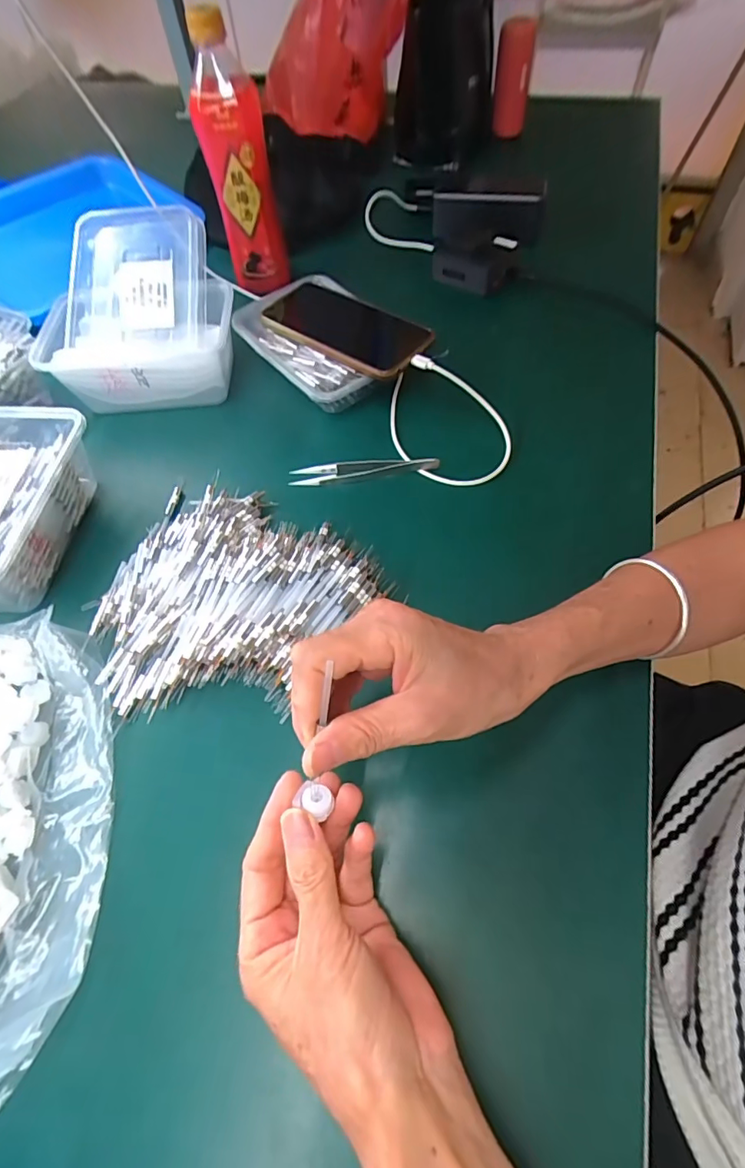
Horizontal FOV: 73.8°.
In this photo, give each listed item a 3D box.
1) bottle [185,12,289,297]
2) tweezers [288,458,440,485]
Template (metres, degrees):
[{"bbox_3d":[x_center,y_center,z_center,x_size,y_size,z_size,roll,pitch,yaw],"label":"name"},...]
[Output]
[{"bbox_3d":[-0.130,-0.405,0.490,0.063,0.194,0.061,-10,59,-4],"label":"bottle"},{"bbox_3d":[-0.007,-0.096,0.419,0.122,0.013,0.019,-2,59,1],"label":"tweezers"}]

